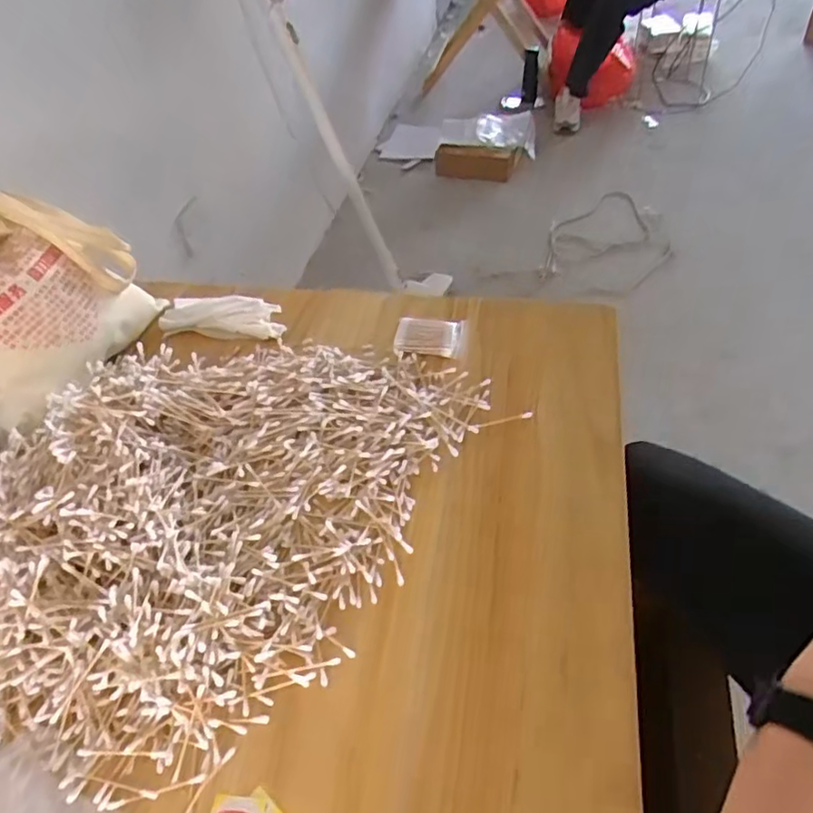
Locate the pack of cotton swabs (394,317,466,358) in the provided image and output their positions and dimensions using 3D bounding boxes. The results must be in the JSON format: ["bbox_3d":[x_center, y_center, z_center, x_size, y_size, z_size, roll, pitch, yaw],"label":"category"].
[{"bbox_3d":[0.029,-0.089,0.785,0.081,0.019,0.054,6,50,12],"label":"pack of cotton swabs"}]

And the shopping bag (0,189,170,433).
[{"bbox_3d":[-0.451,-0.147,0.737,0.084,0.249,0.252,-10,34,45],"label":"shopping bag"}]

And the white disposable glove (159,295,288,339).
[{"bbox_3d":[-0.251,-0.124,0.850,0.178,0.035,0.063,4,49,10],"label":"white disposable glove"}]

